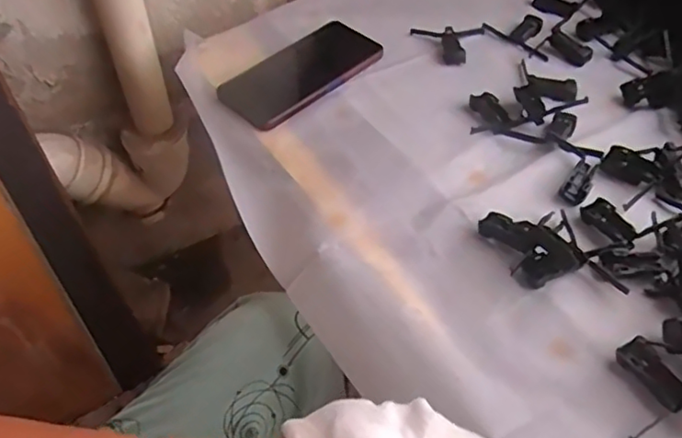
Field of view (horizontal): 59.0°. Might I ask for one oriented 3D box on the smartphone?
[{"bbox_3d":[-0.040,-0.151,0.606,0.166,0.012,0.079,-37,61,-23],"label":"smartphone"}]

